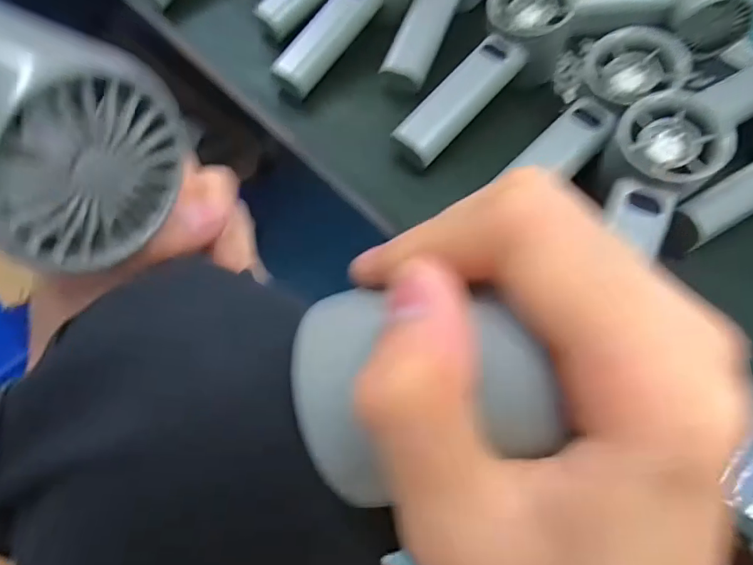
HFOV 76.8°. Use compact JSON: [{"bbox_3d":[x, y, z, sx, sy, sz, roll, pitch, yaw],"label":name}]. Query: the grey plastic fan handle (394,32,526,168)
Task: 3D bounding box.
[{"bbox_3d":[0.057,-0.126,0.329,0.031,0.027,0.113,41,81,19],"label":"grey plastic fan handle"}]

